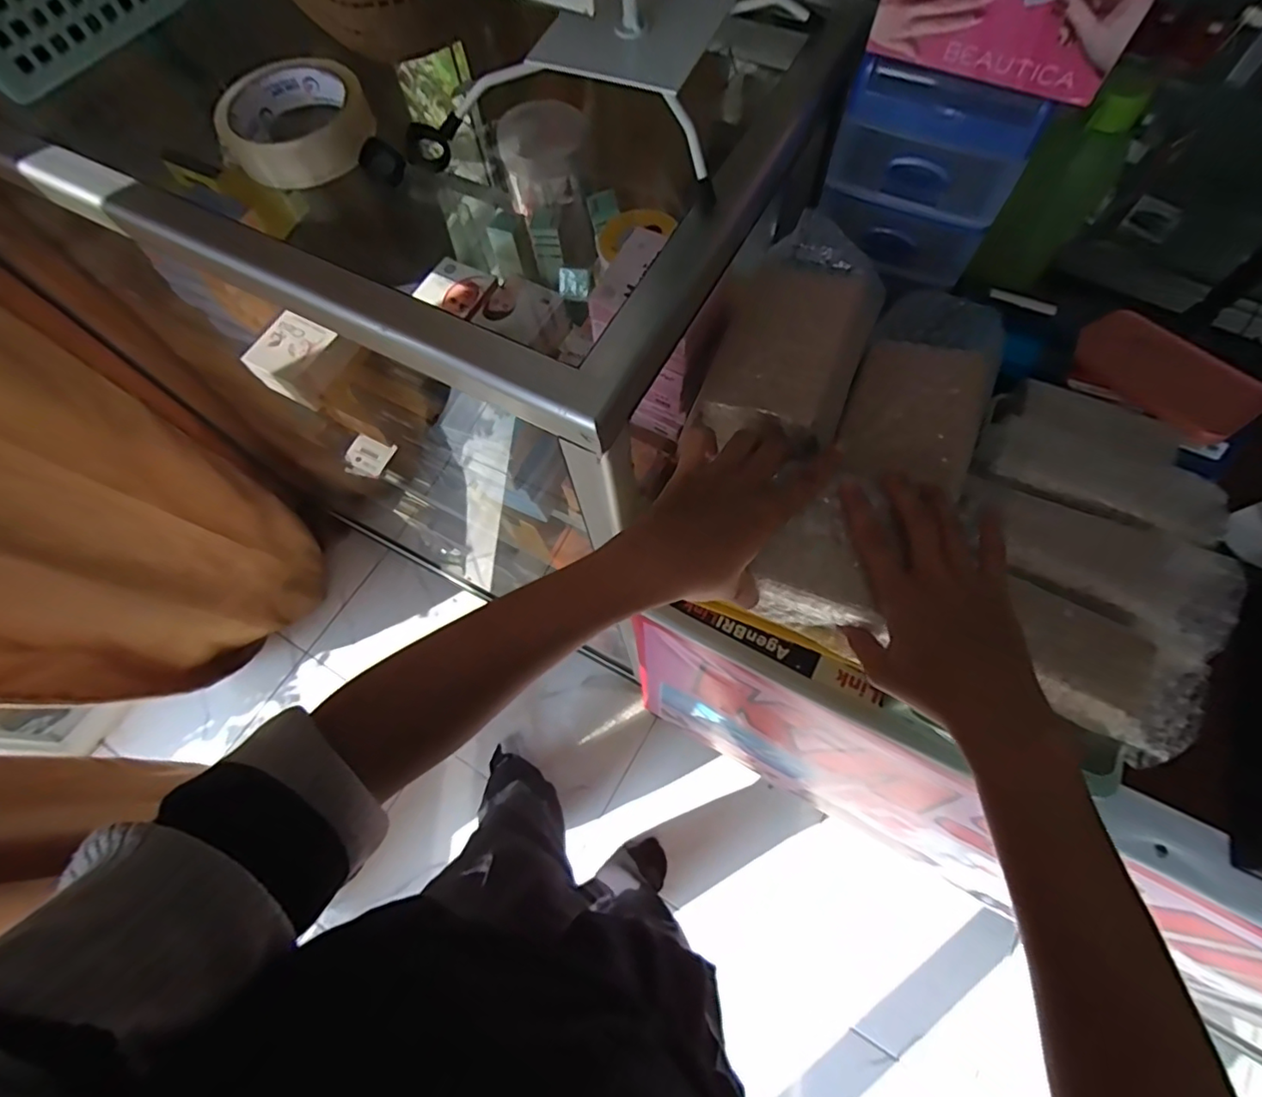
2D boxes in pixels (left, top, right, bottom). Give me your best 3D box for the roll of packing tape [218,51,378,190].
[{"bbox_3d":[-0.231,-0.296,0.400,0.095,0.038,0.095,-1,67,2],"label":"roll of packing tape"}]

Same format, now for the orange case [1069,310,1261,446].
[{"bbox_3d":[0.481,-0.150,0.516,0.136,0.039,0.088,42,75,17],"label":"orange case"}]

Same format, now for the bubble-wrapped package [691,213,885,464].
[{"bbox_3d":[0.118,-0.151,0.412,0.100,0.043,0.178,23,70,11],"label":"bubble-wrapped package"}]

